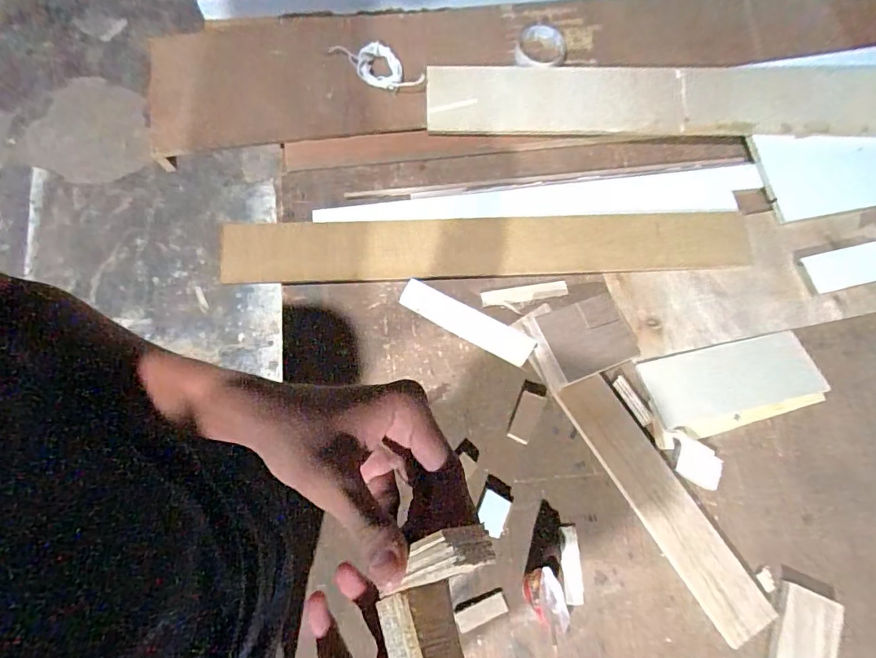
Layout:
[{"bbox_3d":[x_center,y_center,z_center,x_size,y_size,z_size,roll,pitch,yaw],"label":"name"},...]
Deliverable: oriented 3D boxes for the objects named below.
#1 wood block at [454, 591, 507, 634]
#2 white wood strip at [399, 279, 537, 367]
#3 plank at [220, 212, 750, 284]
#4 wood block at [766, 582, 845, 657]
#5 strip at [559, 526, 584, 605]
[{"bbox_3d":[0.054,0.348,0.585,0.062,0.008,0.024,-20,74,-8],"label":"wood block"},{"bbox_3d":[0.039,-0.009,0.687,0.201,0.006,0.041,28,91,11],"label":"white wood strip"},{"bbox_3d":[0.079,-0.123,0.717,0.771,0.020,0.088,-2,87,-3],"label":"plank"},{"bbox_3d":[0.446,0.377,0.583,0.075,0.015,0.107,23,78,5],"label":"wood block"},{"bbox_3d":[0.170,0.300,0.606,0.025,0.013,0.087,-1,77,0],"label":"strip"}]

